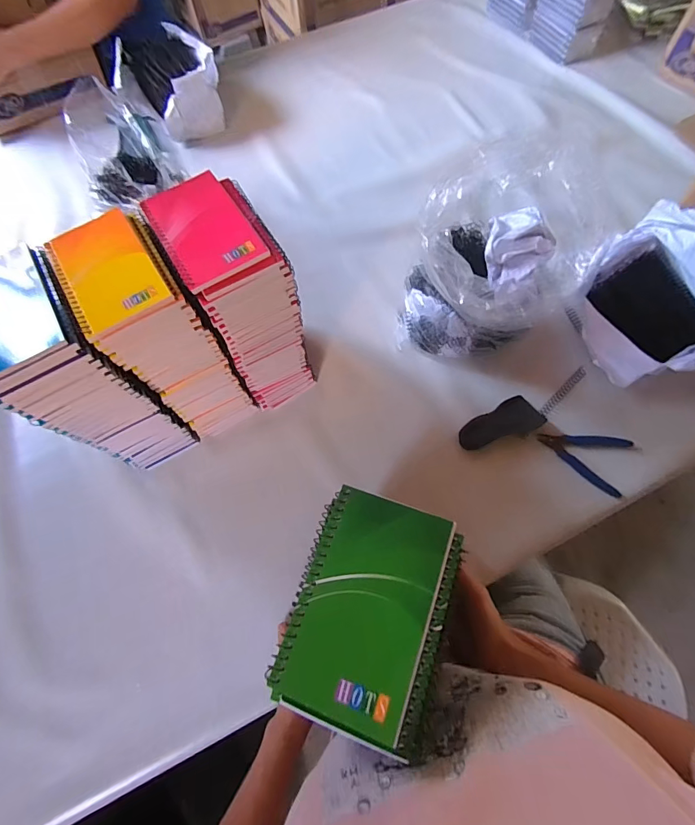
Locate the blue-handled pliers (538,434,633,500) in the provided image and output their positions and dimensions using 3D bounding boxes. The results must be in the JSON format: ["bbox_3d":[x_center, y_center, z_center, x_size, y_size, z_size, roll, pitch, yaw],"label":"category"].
[{"bbox_3d":[0.336,0.053,0.576,0.120,0.009,0.087,28,73,11],"label":"blue-handled pliers"}]

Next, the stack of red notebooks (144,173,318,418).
[{"bbox_3d":[-0.124,-0.126,0.510,0.097,0.293,0.131,-30,72,-9],"label":"stack of red notebooks"}]

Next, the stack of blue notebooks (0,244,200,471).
[{"bbox_3d":[-0.289,-0.034,0.472,0.093,0.272,0.127,-32,72,-9],"label":"stack of blue notebooks"}]

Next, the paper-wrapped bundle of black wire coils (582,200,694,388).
[{"bbox_3d":[0.428,-0.155,0.583,0.184,0.130,0.229,-27,69,-8],"label":"paper-wrapped bundle of black wire coils"}]

